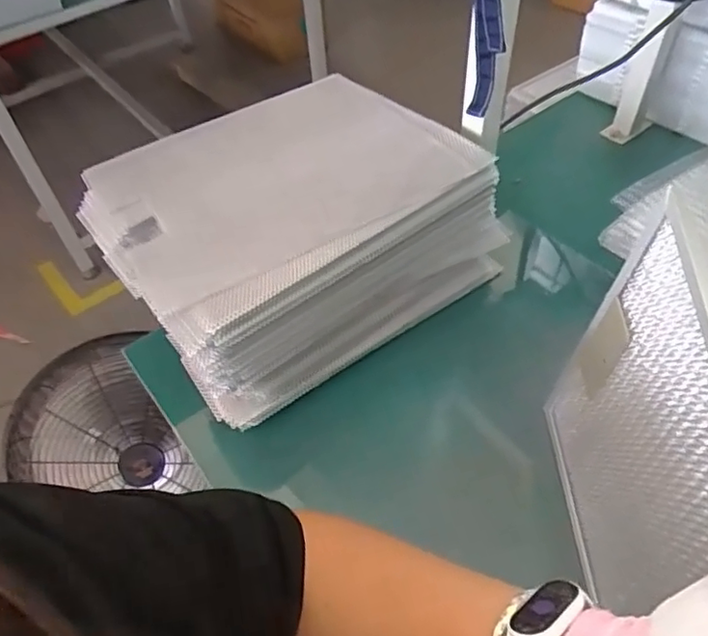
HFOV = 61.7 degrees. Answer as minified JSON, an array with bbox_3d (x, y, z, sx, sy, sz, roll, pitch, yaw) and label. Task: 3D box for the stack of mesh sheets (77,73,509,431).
[{"bbox_3d":[-0.073,-0.105,0.666,0.365,0.146,0.307,-30,54,-19],"label":"stack of mesh sheets"}]

